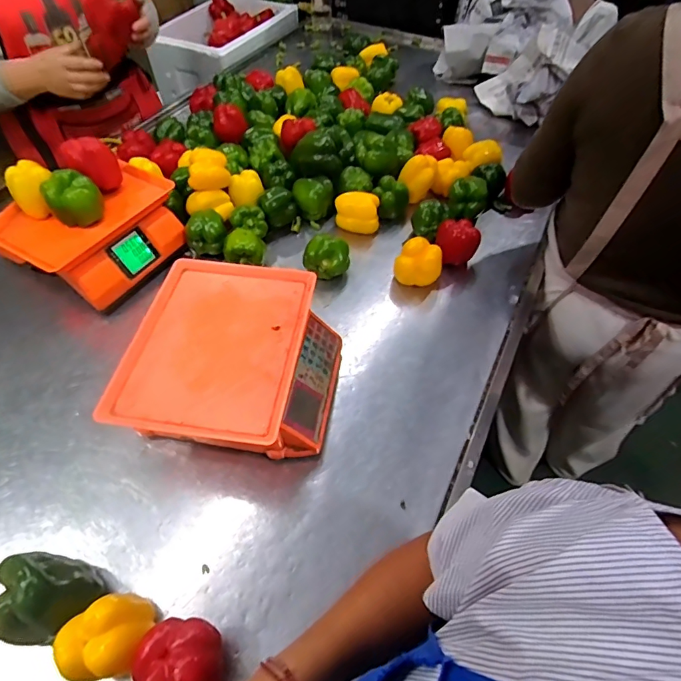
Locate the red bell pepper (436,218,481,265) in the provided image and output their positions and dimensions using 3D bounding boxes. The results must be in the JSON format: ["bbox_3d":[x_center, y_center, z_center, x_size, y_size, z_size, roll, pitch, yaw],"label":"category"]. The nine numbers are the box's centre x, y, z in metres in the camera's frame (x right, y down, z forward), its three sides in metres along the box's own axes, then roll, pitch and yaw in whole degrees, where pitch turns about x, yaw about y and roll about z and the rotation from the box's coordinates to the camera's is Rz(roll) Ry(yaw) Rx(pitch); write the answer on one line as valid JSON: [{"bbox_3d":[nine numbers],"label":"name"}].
[{"bbox_3d":[0.236,-0.200,0.889,0.083,0.077,0.066,7,55,4],"label":"red bell pepper"}]

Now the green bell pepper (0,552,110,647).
[{"bbox_3d":[-0.329,0.292,0.492,0.084,0.114,0.083,0,54,0],"label":"green bell pepper"}]

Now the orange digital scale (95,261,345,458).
[{"bbox_3d":[-0.154,0.036,0.671,0.282,0.122,0.285,6,54,4],"label":"orange digital scale"}]

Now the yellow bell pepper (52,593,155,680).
[{"bbox_3d":[-0.254,0.327,0.484,0.072,0.088,0.075,0,54,0],"label":"yellow bell pepper"}]

